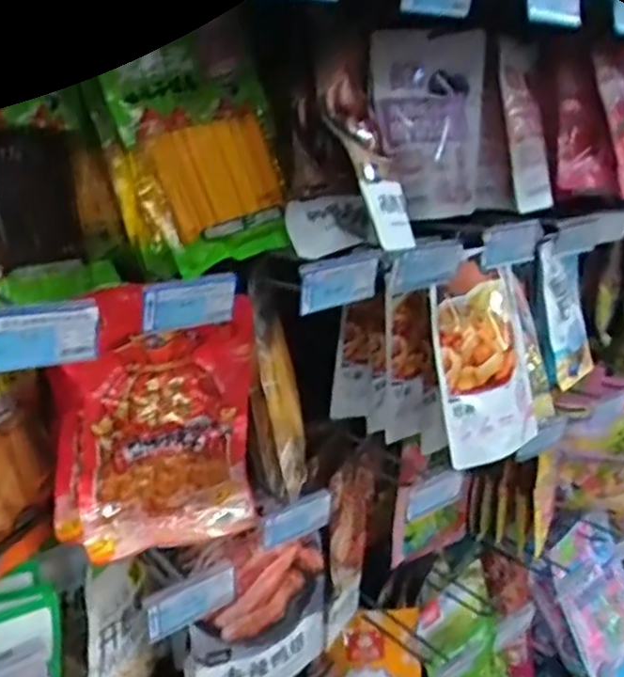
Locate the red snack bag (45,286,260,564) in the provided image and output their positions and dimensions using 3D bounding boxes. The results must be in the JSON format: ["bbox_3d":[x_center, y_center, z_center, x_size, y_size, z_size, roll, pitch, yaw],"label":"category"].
[{"bbox_3d":[-0.144,0.076,0.670,0.188,0.236,0.070,-5,15,-22],"label":"red snack bag"}]

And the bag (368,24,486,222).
[{"bbox_3d":[0.158,-0.268,0.870,0.160,0.222,0.025,-18,20,-25],"label":"bag"}]

